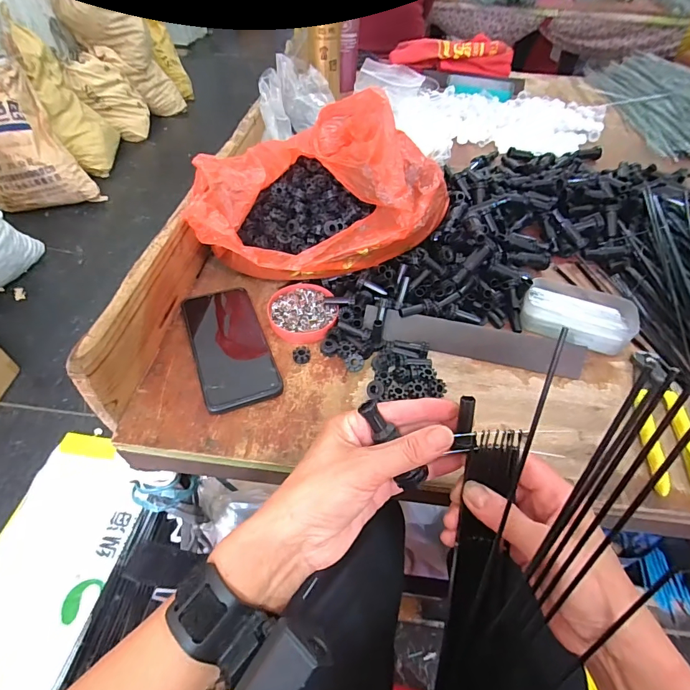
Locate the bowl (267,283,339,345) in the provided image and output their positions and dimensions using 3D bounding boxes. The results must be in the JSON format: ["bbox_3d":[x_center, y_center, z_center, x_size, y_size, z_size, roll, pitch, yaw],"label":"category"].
[{"bbox_3d":[-0.050,-0.039,0.476,0.077,0.018,0.085,-8,51,-10],"label":"bowl"}]

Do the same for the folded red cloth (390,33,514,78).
[{"bbox_3d":[0.270,-0.737,1.025,0.304,0.064,0.089,8,50,3],"label":"folded red cloth"}]

